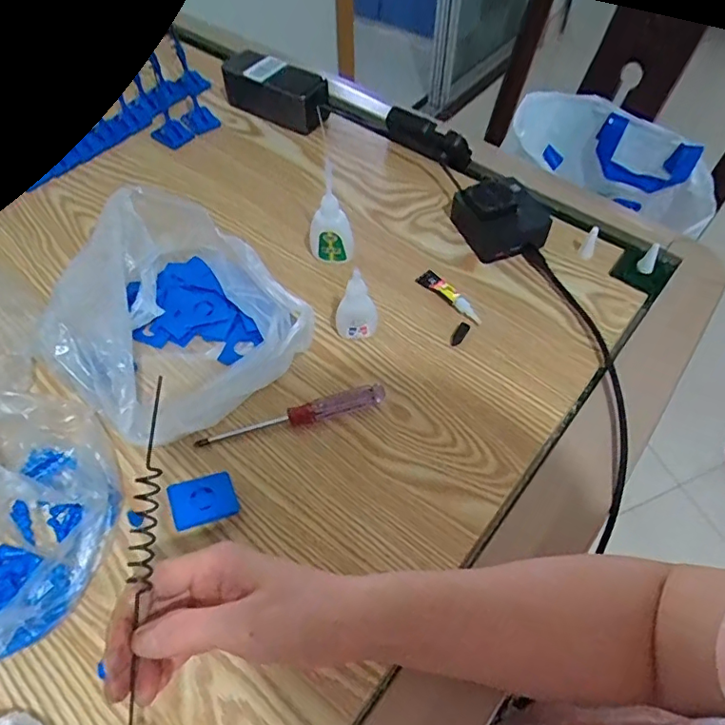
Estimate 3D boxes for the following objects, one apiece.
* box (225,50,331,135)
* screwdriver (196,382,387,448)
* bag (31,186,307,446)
[{"bbox_3d":[-0.106,-0.331,0.658,0.139,0.055,0.051,26,59,16],"label":"box"},{"bbox_3d":[-0.055,0.042,0.428,0.147,0.018,0.018,-14,57,-10],"label":"screwdriver"},{"bbox_3d":[-0.165,-0.039,0.444,0.208,0.086,0.159,37,63,22],"label":"bag"}]

